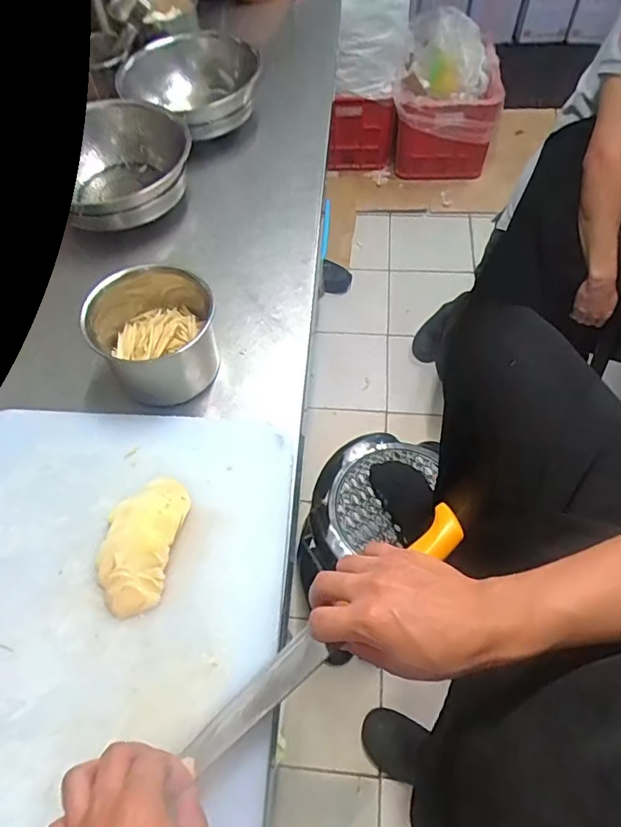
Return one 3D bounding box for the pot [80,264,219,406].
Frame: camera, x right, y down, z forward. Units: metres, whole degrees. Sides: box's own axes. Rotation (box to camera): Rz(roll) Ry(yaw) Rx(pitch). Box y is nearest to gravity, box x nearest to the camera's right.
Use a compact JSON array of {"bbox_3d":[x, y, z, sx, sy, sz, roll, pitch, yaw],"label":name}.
[{"bbox_3d":[-0.176,-0.099,0.582,0.126,0.115,0.139,-19,60,-9],"label":"pot"}]

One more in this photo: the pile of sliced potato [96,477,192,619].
[{"bbox_3d":[-0.158,0.119,0.483,0.069,0.022,0.124,11,58,5],"label":"pile of sliced potato"}]

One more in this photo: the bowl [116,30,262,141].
[{"bbox_3d":[-0.185,-0.525,0.819,0.186,0.081,0.186,-1,59,2],"label":"bowl"}]

